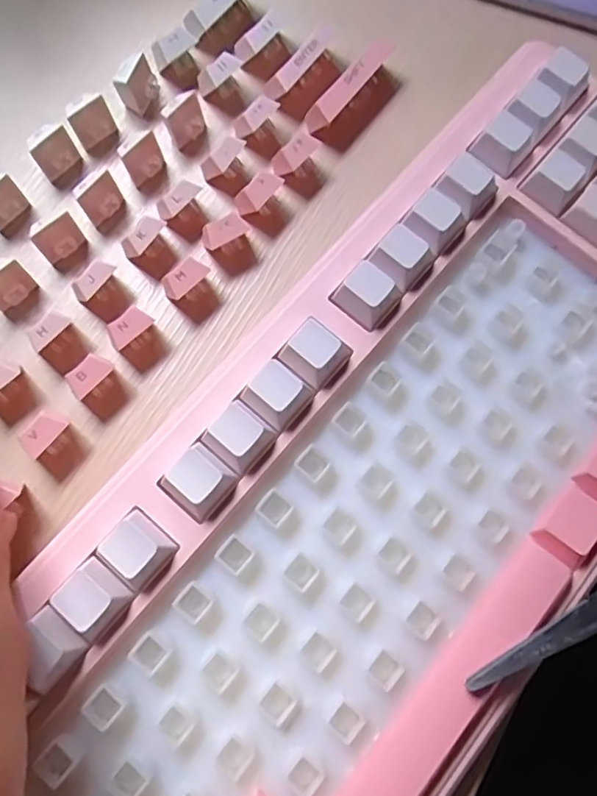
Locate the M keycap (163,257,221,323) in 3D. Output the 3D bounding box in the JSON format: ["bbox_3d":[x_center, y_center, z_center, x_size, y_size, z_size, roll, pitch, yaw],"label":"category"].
[{"bbox_3d":[-0.041,-0.042,0.226,0.017,0.018,0.016,-42,77,-12],"label":"M keycap"}]

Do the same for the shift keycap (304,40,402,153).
[{"bbox_3d":[0.026,-0.132,0.249,0.018,0.023,0.049,40,77,12],"label":"shift keycap"}]

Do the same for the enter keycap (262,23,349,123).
[{"bbox_3d":[0.004,-0.142,0.252,0.016,0.016,0.039,40,77,12],"label":"enter keycap"}]

